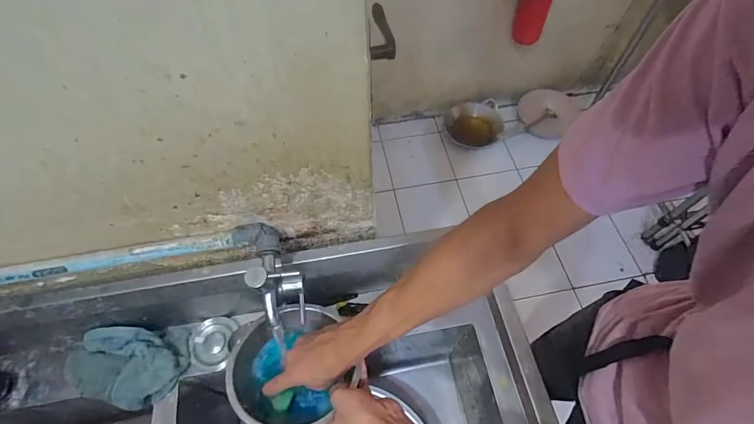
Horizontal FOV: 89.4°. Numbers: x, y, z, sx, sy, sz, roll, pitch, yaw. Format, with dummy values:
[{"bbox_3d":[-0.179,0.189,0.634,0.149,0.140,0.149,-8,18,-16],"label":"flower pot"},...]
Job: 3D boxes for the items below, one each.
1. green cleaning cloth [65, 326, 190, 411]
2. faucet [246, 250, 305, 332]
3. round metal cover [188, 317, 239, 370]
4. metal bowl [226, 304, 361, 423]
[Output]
[{"bbox_3d":[-0.404,0.250,0.610,0.154,0.037,0.126,38,84,-8],"label":"green cleaning cloth"},{"bbox_3d":[-0.124,0.086,0.478,0.059,0.070,0.094,-12,60,-6],"label":"faucet"},{"bbox_3d":[-0.284,0.224,0.651,0.068,0.020,0.082,0,59,1],"label":"round metal cover"},{"bbox_3d":[-0.109,0.212,0.525,0.146,0.081,0.166,-21,61,-12],"label":"metal bowl"}]

